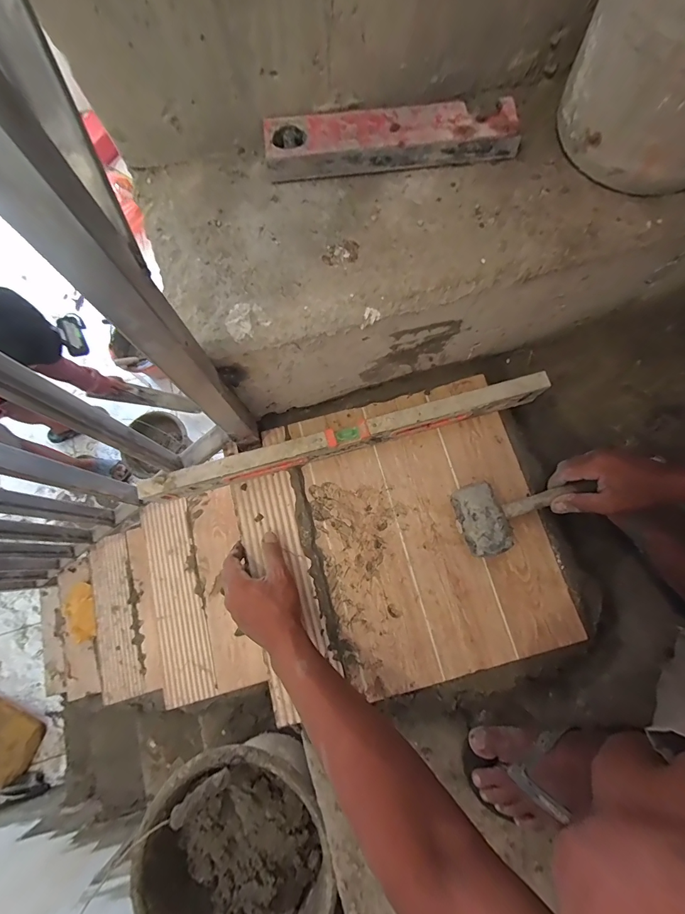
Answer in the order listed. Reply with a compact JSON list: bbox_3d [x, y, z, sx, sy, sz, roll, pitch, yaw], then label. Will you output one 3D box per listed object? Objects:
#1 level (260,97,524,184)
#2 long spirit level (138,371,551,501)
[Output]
[{"bbox_3d":[0.054,-0.359,0.414,0.275,0.029,0.064,-5,75,1],"label":"level"},{"bbox_3d":[0.008,-0.025,0.526,0.561,0.058,0.035,-16,75,-3],"label":"long spirit level"}]

